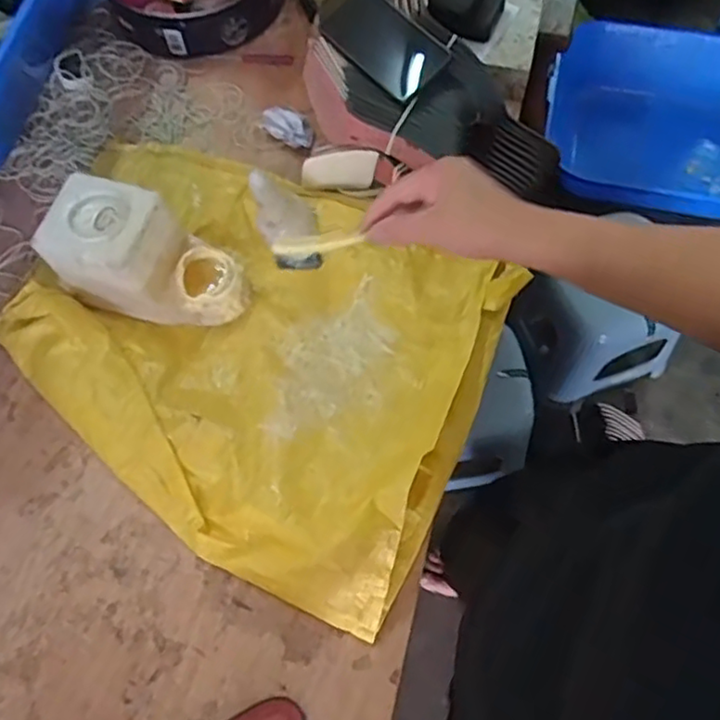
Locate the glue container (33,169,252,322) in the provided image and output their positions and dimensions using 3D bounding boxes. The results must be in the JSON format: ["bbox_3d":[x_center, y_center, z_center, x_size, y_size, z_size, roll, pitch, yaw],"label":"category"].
[{"bbox_3d":[-0.236,-0.114,0.732,0.206,0.121,0.108,14,68,8],"label":"glue container"}]

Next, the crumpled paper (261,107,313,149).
[{"bbox_3d":[-0.096,-0.308,0.855,0.070,0.030,0.035,28,70,13],"label":"crumpled paper"}]

